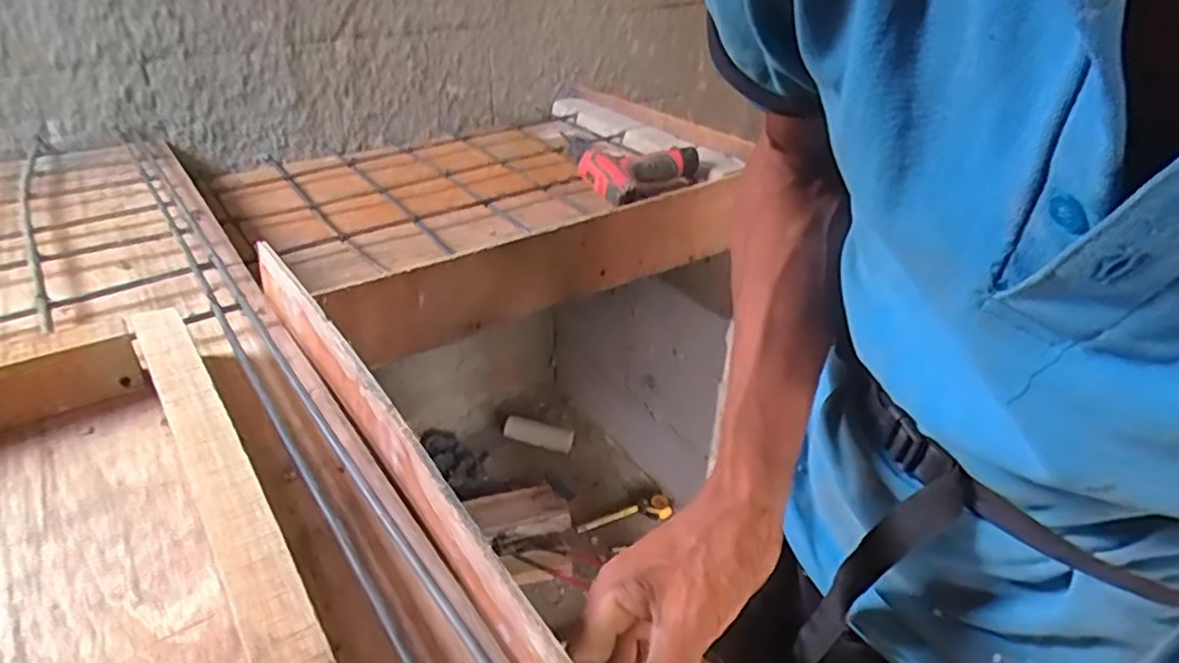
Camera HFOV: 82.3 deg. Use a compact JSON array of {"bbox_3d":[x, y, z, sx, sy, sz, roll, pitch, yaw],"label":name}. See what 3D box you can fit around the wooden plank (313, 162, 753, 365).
[{"bbox_3d":[-0.037,-0.090,0.901,0.588,0.121,0.024,-20,38,-29],"label":"wooden plank"}]

